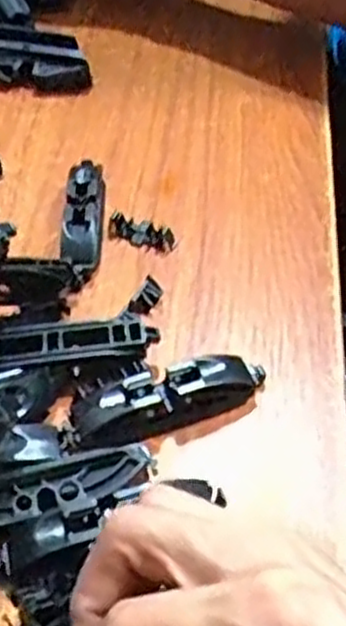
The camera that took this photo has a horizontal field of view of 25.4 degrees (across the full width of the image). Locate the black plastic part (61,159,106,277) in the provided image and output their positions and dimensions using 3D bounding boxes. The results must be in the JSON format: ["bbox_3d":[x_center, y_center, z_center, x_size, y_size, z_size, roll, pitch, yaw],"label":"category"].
[{"bbox_3d":[-0.044,-0.050,0.380,0.017,0.020,0.080,-2,47,1],"label":"black plastic part"}]

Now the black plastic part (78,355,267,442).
[{"bbox_3d":[0.000,0.033,0.304,0.075,0.018,0.017,-17,49,-13],"label":"black plastic part"}]

